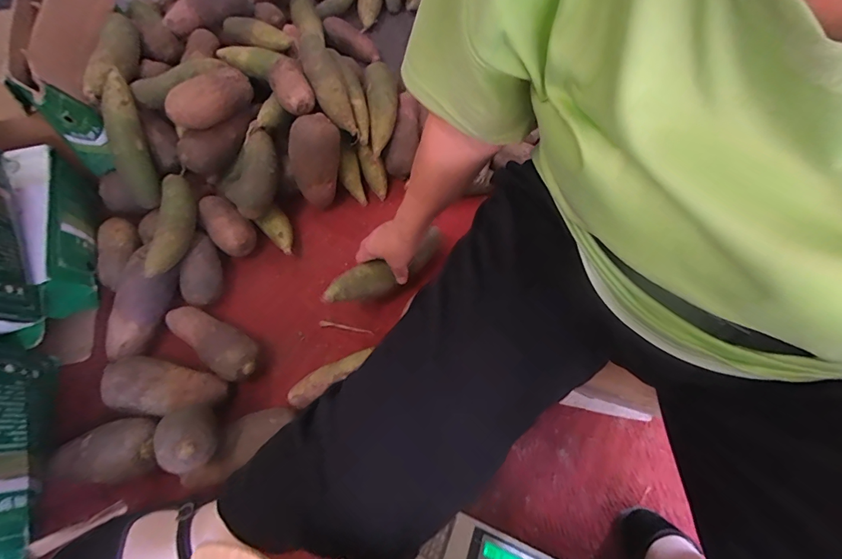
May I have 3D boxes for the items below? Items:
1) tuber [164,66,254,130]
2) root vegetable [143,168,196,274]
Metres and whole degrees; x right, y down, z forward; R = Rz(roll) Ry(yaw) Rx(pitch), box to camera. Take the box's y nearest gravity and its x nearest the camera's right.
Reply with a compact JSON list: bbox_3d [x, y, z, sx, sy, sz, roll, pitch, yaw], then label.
[{"bbox_3d":[-0.367,-0.314,0.740,0.057,0.071,0.148,36,69,18],"label":"tuber"},{"bbox_3d":[-0.410,-0.096,0.702,0.056,0.051,0.206,-8,63,-3],"label":"root vegetable"}]

